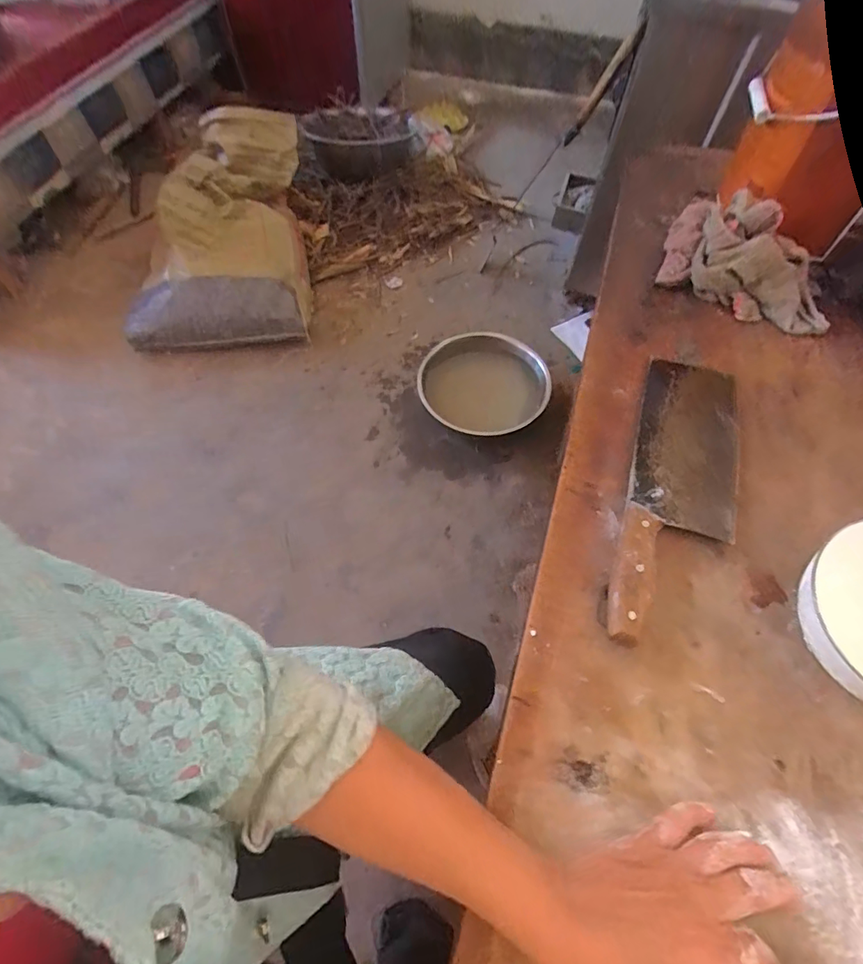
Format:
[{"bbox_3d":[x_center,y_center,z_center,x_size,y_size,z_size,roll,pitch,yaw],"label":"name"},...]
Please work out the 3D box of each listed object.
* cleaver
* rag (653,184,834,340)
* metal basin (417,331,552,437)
[{"bbox_3d":[0.231,0.004,0.442,0.090,0.021,0.311,18,62,10],"label":"cleaver"},{"bbox_3d":[0.374,-0.266,0.552,0.192,0.085,0.133,28,65,15],"label":"rag"},{"bbox_3d":[0.120,-0.243,1.198,0.284,0.120,0.314,-36,67,-19],"label":"metal basin"}]

